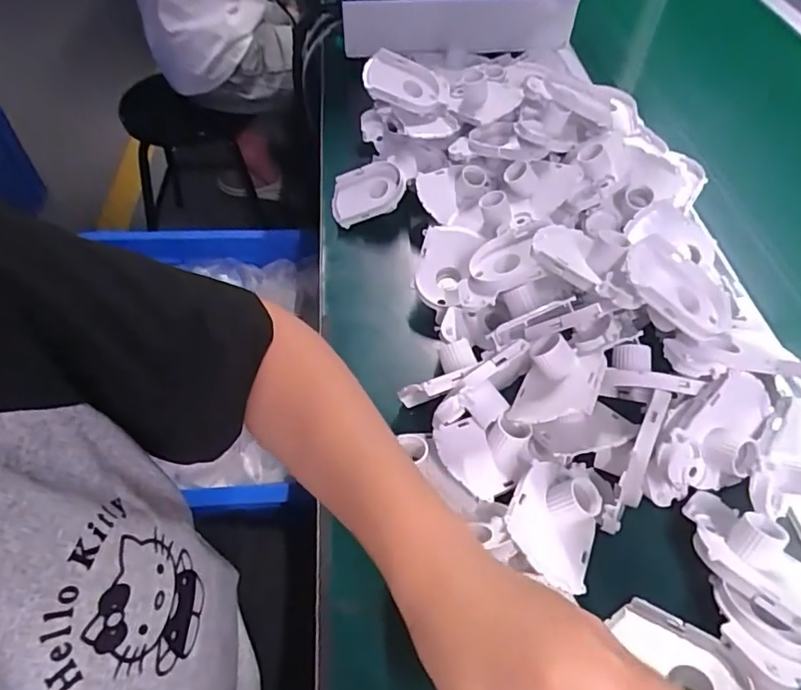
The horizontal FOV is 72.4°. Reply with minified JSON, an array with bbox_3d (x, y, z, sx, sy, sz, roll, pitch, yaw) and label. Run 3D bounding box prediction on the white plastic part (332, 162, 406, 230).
[{"bbox_3d":[-0.035,-0.166,0.602,0.086,0.022,0.064,-19,63,16],"label":"white plastic part"}]

